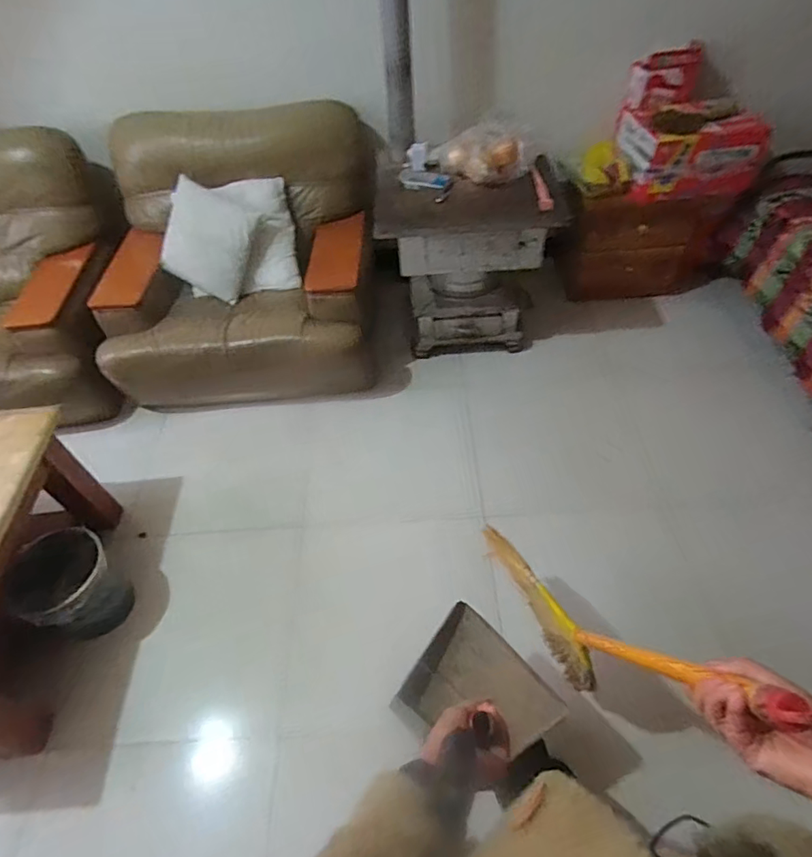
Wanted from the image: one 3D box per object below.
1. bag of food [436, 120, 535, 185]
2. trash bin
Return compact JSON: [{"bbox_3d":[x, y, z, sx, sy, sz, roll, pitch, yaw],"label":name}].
[{"bbox_3d":[0.248,-0.901,1.669,0.304,0.170,0.137,16,52,17],"label":"bag of food"},{"bbox_3d":[-0.915,0.448,1.425,0.230,0.323,0.227,-2,49,2],"label":"trash bin"}]

